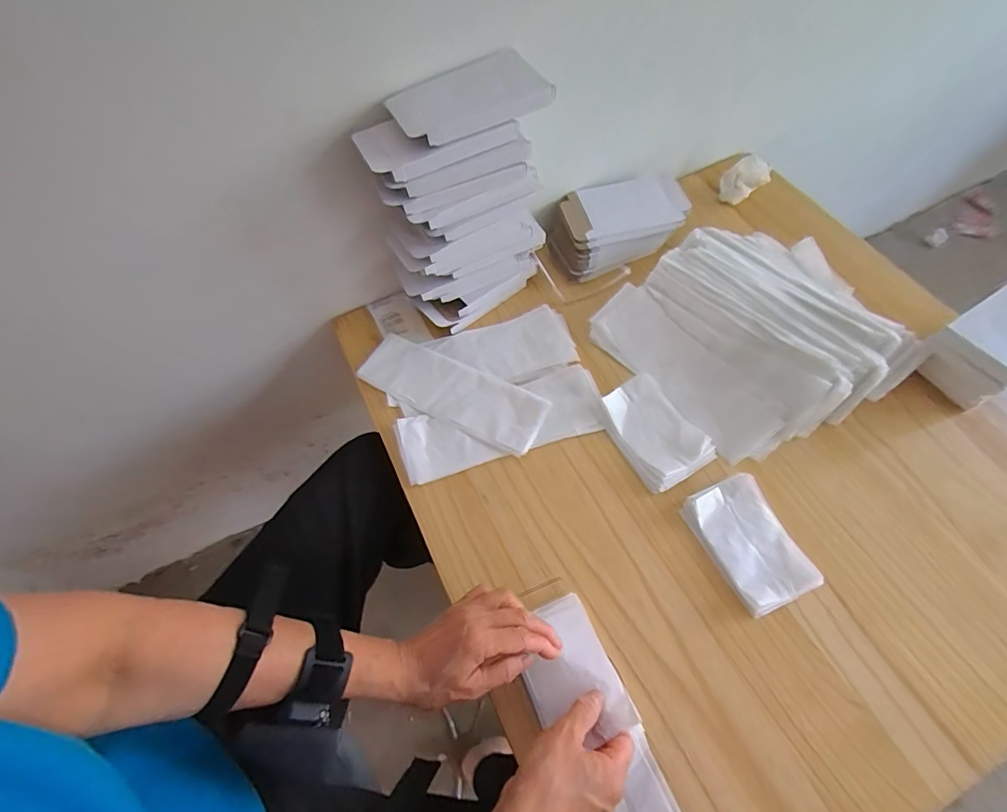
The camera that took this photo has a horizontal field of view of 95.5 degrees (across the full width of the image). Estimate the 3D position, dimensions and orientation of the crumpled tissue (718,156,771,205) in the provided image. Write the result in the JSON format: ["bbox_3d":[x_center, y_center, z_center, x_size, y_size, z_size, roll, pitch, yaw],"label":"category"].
[{"bbox_3d":[0.379,-0.356,0.728,0.073,0.048,0.054,-35,66,-14],"label":"crumpled tissue"}]

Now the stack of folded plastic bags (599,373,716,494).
[{"bbox_3d":[0.181,0.030,0.559,0.090,0.018,0.133,-30,66,-10],"label":"stack of folded plastic bags"}]

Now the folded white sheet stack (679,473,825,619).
[{"bbox_3d":[0.263,0.145,0.493,0.087,0.017,0.129,-23,65,-7],"label":"folded white sheet stack"}]

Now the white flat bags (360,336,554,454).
[{"bbox_3d":[-0.066,-0.021,0.590,0.244,0.009,0.084,23,68,14],"label":"white flat bags"}]

